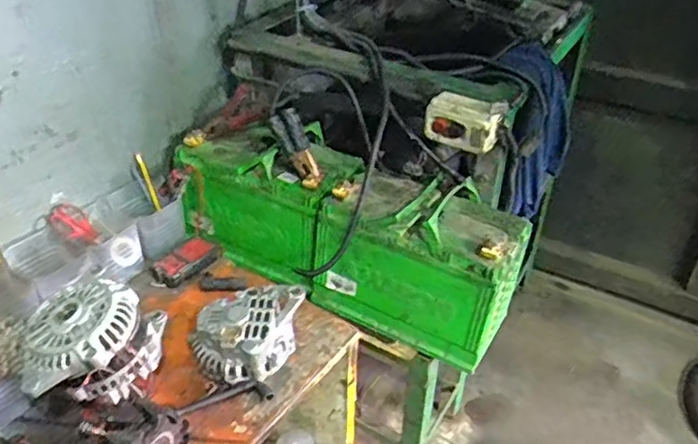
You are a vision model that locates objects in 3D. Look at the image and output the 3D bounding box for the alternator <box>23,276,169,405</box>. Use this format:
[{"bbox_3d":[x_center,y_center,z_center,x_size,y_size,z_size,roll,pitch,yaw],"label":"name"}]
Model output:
[{"bbox_3d":[-0.318,0.152,0.779,0.150,0.117,0.148,-8,37,-12],"label":"alternator"}]

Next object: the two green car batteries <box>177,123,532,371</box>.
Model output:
[{"bbox_3d":[-0.012,0.013,1.046,0.585,0.209,0.180,18,40,21],"label":"two green car batteries"}]

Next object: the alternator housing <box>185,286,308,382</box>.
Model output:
[{"bbox_3d":[-0.134,0.155,0.861,0.163,0.057,0.115,-18,40,-23],"label":"alternator housing"}]

